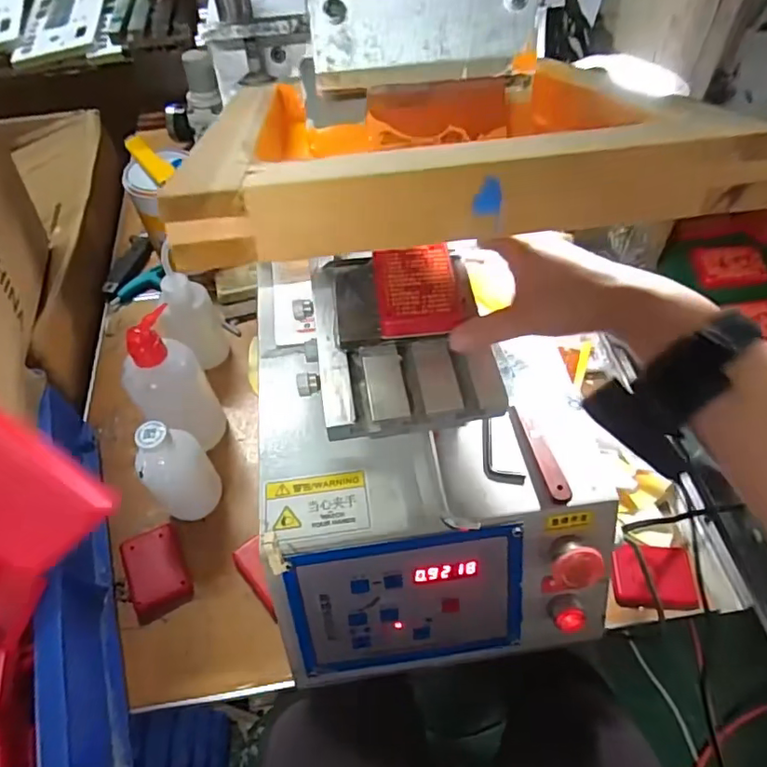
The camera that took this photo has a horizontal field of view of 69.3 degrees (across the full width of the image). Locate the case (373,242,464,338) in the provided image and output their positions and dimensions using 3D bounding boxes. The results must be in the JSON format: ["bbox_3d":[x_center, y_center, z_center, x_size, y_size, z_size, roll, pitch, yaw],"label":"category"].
[{"bbox_3d":[0.023,-0.066,0.387,0.053,0.013,0.074,-5,56,-1],"label":"case"}]

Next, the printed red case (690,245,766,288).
[{"bbox_3d":[0.424,-0.144,0.680,0.081,0.025,0.047,-3,56,1],"label":"printed red case"}]

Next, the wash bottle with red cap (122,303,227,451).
[{"bbox_3d":[-0.227,0.010,0.601,0.074,0.183,0.072,-33,61,-18],"label":"wash bottle with red cap"}]

